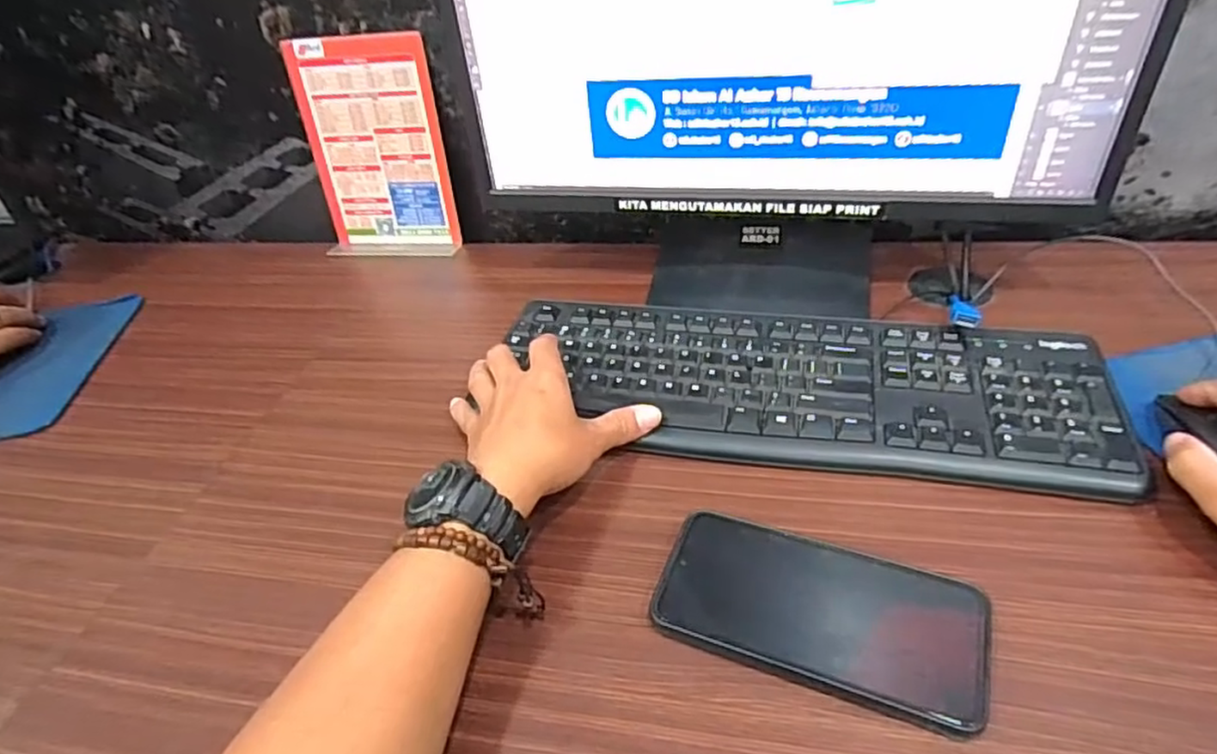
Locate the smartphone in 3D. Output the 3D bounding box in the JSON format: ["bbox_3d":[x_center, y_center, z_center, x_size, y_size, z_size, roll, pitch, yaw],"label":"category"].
[{"bbox_3d":[0.109,0.122,0.350,0.160,0.016,0.074,12,44,22],"label":"smartphone"}]

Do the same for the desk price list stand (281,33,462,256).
[{"bbox_3d":[-0.243,-0.232,0.695,0.151,0.207,0.055,0,41,9],"label":"desk price list stand"}]

